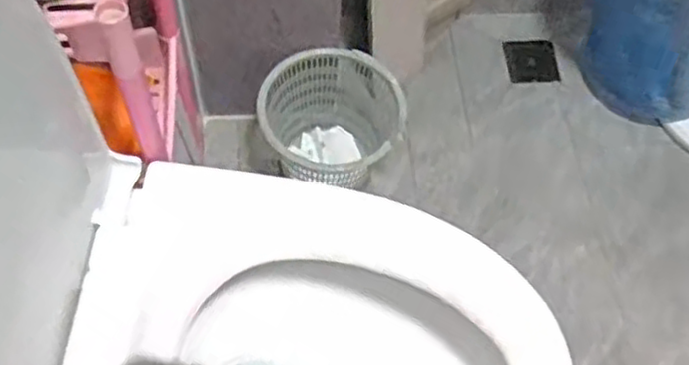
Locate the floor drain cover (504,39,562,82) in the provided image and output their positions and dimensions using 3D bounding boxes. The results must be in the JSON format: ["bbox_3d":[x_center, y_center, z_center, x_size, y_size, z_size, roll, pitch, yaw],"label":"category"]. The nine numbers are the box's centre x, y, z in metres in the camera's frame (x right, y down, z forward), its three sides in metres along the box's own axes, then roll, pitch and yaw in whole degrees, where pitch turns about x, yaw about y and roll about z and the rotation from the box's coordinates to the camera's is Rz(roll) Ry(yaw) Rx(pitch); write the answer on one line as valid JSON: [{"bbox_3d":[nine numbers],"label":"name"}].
[{"bbox_3d":[0.360,-0.234,1.382,0.097,0.015,0.112,1,58,-2],"label":"floor drain cover"}]

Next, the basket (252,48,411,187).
[{"bbox_3d":[-0.018,-0.070,1.146,0.225,0.197,0.203,-8,62,-7],"label":"basket"}]

